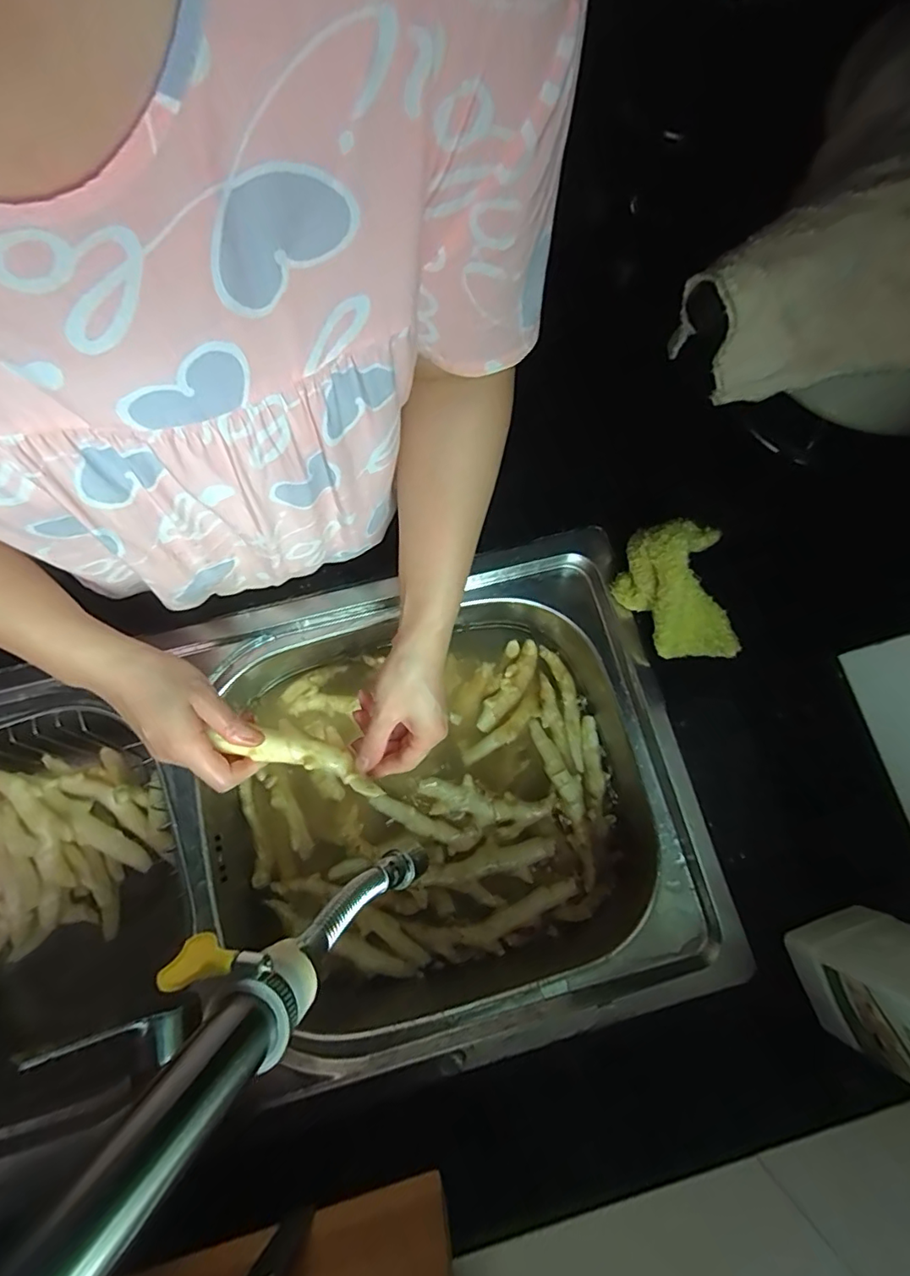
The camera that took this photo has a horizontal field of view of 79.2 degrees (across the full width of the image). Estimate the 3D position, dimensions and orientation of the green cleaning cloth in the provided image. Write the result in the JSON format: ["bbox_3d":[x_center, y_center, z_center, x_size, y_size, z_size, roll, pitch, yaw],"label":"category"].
[{"bbox_3d":[0.199,-0.038,0.491,0.087,0.078,0.117,-15,78,-5],"label":"green cleaning cloth"}]

